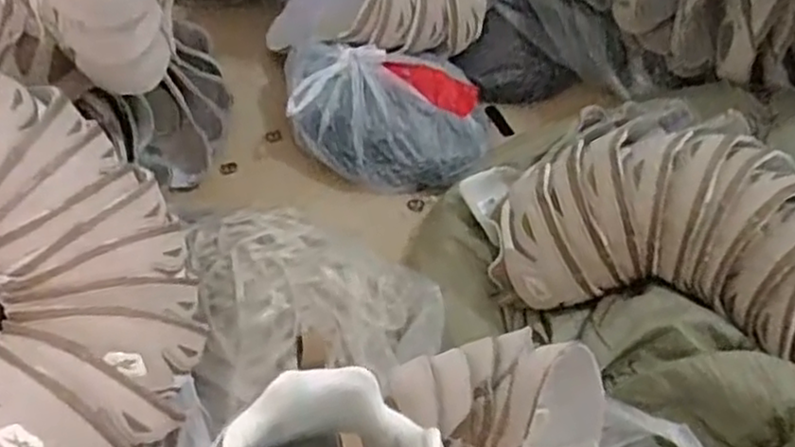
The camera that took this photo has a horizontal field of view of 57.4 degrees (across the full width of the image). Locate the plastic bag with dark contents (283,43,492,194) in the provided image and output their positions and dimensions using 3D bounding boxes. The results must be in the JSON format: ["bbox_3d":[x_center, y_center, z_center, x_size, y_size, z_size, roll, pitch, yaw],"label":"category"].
[{"bbox_3d":[-0.010,-0.145,0.965,0.270,0.095,0.185,-1,52,-5],"label":"plastic bag with dark contents"}]

